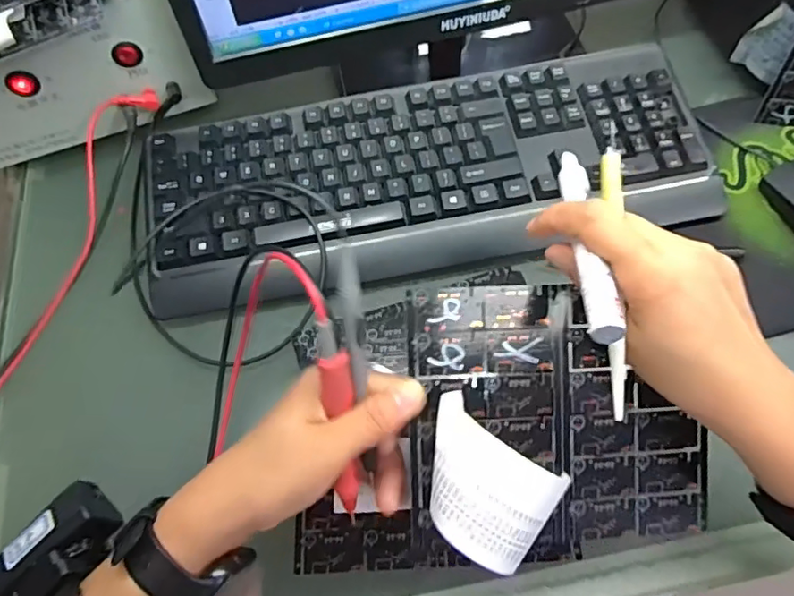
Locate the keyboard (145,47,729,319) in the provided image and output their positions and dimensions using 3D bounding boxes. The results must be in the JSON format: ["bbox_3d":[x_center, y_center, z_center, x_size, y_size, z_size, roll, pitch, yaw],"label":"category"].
[{"bbox_3d":[0.023,-0.096,0.450,0.437,0.040,0.158,-11,63,-3],"label":"keyboard"}]

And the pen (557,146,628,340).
[{"bbox_3d":[0.096,-0.034,0.294,0.015,0.010,0.134,3,49,4],"label":"pen"}]

